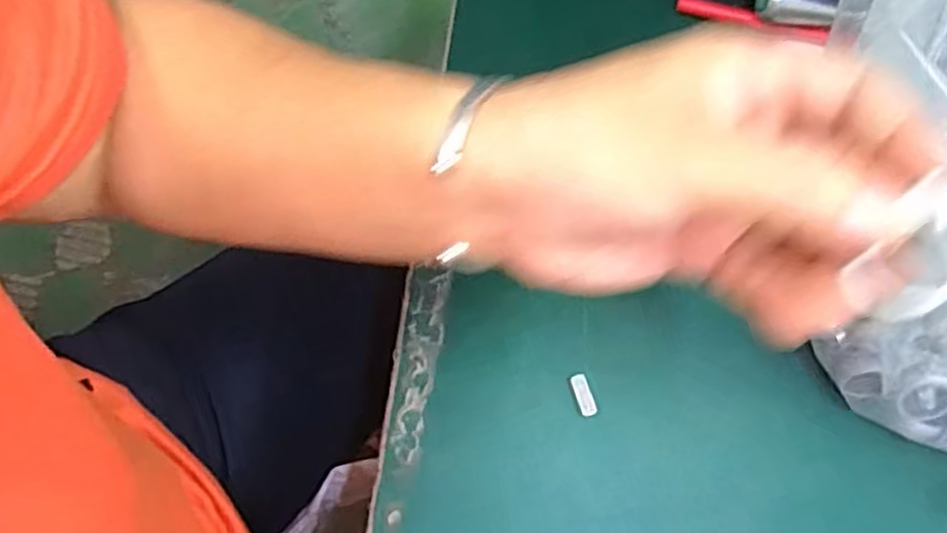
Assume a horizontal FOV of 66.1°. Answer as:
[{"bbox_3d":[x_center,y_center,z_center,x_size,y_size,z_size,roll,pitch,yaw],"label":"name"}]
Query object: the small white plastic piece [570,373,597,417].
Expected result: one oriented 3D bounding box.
[{"bbox_3d":[0.054,0.062,0.352,0.008,0.004,0.020,-14,72,-7],"label":"small white plastic piece"}]

